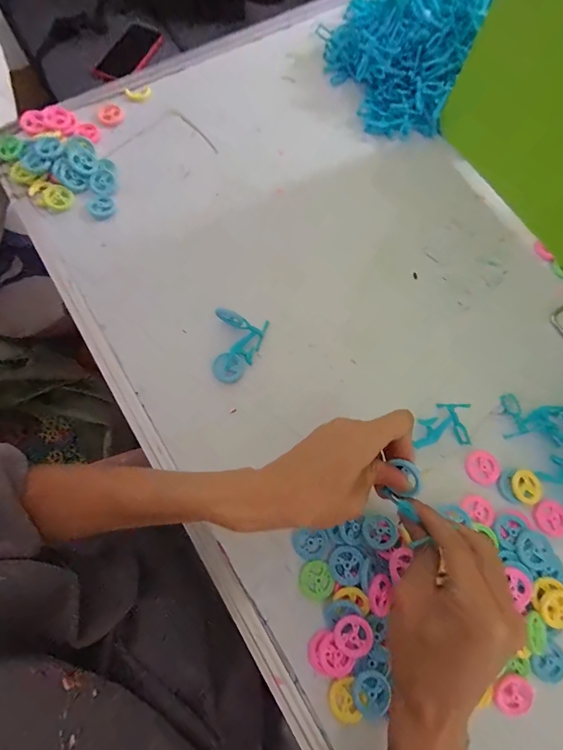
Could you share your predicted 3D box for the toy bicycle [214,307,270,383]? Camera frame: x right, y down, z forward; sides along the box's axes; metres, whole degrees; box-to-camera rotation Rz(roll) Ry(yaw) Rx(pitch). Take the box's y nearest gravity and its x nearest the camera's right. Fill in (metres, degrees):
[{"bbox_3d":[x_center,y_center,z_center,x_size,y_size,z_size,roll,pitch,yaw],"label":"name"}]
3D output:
[{"bbox_3d":[-0.043,-0.027,0.358,0.047,0.022,0.068,10,74,1],"label":"toy bicycle"}]

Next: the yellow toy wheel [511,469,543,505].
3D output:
[{"bbox_3d":[0.221,0.101,0.330,0.026,0.005,0.029,-4,74,-3],"label":"yellow toy wheel"}]

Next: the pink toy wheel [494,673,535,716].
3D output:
[{"bbox_3d":[0.181,0.251,0.286,0.031,0.006,0.026,-34,86,12],"label":"pink toy wheel"}]

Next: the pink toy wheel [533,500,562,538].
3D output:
[{"bbox_3d":[0.242,0.128,0.328,0.030,0.008,0.026,42,77,10],"label":"pink toy wheel"}]

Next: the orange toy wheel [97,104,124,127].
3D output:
[{"bbox_3d":[-0.208,-0.317,0.446,0.030,0.004,0.031,0,74,-2],"label":"orange toy wheel"}]

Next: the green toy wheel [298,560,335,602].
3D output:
[{"bbox_3d":[0.030,0.173,0.306,0.028,0.007,0.029,0,74,-2],"label":"green toy wheel"}]

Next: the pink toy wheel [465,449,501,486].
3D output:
[{"bbox_3d":[0.187,0.086,0.341,0.031,0.005,0.029,0,74,-2],"label":"pink toy wheel"}]

